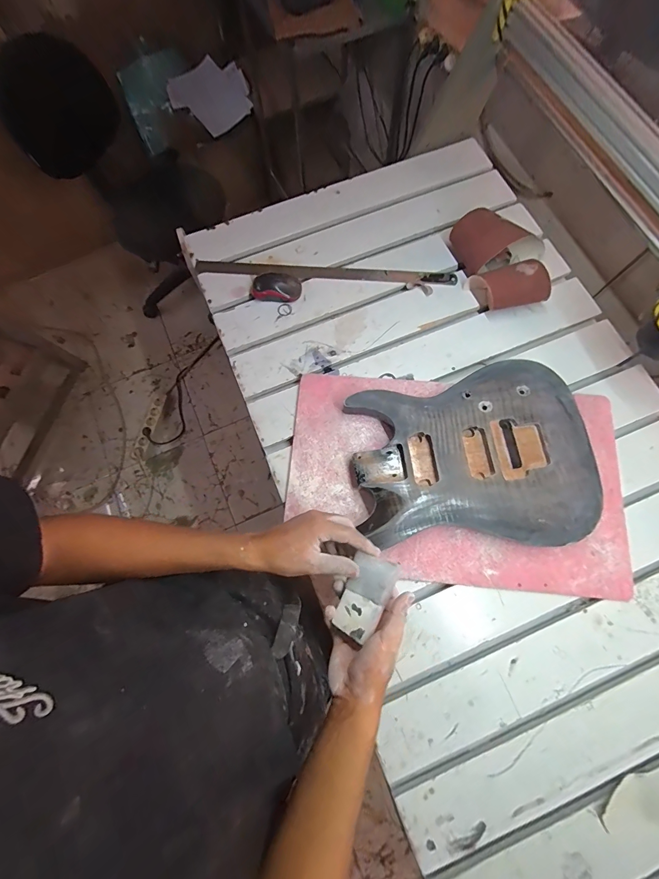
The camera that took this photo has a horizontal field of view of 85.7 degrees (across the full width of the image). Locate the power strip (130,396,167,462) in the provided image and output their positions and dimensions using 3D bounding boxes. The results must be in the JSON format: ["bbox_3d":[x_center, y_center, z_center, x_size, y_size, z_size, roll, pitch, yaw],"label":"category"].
[{"bbox_3d":[-0.753,-0.055,1.491,0.060,0.045,0.298,16,75,6],"label":"power strip"}]

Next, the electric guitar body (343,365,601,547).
[{"bbox_3d":[0.227,0.028,0.570,0.363,0.041,0.275,-8,74,-1],"label":"electric guitar body"}]

